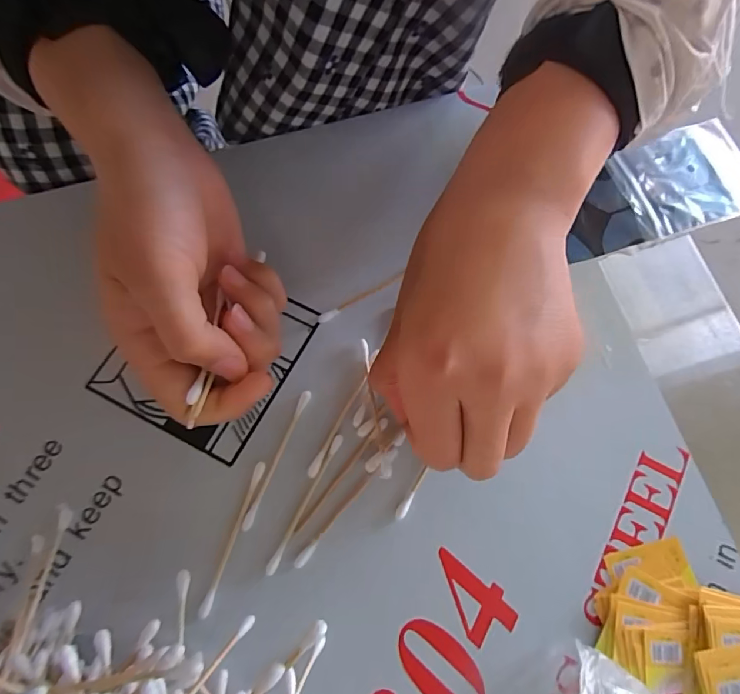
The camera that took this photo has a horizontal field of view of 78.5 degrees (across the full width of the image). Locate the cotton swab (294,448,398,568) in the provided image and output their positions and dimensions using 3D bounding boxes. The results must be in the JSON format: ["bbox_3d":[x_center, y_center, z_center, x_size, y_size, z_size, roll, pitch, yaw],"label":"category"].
[{"bbox_3d":[-0.011,0.077,0.218,0.005,0.004,0.072,40,77,11],"label":"cotton swab"}]

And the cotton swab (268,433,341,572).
[{"bbox_3d":[-0.031,0.075,0.219,0.005,0.004,0.070,26,75,7],"label":"cotton swab"}]

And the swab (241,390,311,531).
[{"bbox_3d":[-0.046,0.055,0.224,0.005,0.004,0.071,22,75,6],"label":"swab"}]

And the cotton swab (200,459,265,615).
[{"bbox_3d":[-0.065,0.089,0.214,0.005,0.004,0.070,18,74,5],"label":"cotton swab"}]

